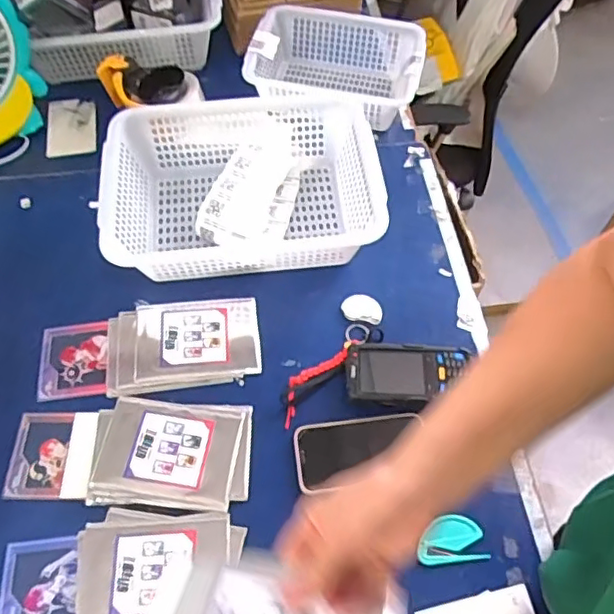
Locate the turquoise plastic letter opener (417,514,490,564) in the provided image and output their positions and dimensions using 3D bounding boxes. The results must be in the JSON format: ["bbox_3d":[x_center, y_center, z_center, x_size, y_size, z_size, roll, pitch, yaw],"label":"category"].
[{"bbox_3d":[0.151,0.245,0.618,0.071,0.007,0.045,-4,59,-2],"label":"turquoise plastic letter opener"}]

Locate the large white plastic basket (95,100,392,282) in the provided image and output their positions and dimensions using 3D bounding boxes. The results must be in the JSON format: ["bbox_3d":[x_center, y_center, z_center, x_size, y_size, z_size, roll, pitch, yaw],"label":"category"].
[{"bbox_3d":[-0.086,-0.159,0.797,0.348,0.106,0.251,-1,56,-3],"label":"large white plastic basket"}]

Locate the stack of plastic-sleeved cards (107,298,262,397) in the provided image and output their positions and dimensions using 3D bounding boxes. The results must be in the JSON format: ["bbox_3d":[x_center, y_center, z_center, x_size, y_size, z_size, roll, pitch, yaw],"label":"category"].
[{"bbox_3d":[-0.154,0.045,0.729,0.184,0.010,0.117,-6,57,-6],"label":"stack of plastic-sleeved cards"}]

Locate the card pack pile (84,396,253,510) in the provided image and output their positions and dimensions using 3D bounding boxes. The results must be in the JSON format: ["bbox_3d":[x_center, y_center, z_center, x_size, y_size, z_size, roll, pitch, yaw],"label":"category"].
[{"bbox_3d":[-0.154,0.162,0.658,0.174,0.013,0.120,4,56,1],"label":"card pack pile"}]

